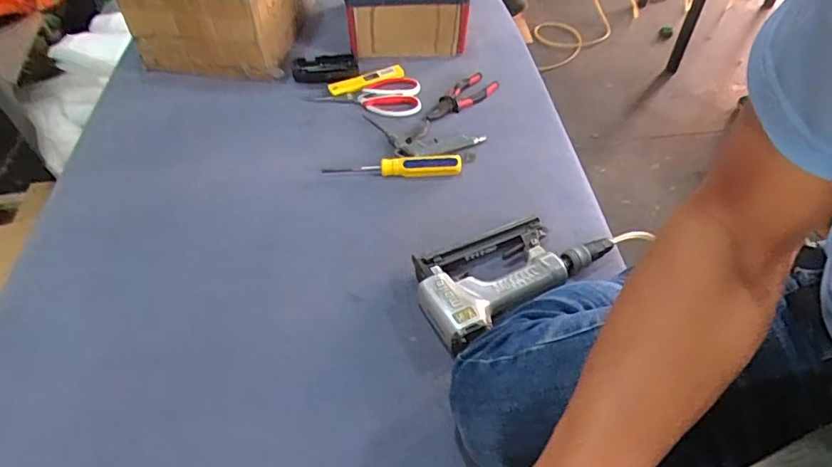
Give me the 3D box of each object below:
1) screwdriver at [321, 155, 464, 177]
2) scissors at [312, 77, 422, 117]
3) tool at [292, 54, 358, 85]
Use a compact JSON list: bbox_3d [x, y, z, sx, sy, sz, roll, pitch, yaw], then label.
[{"bbox_3d":[-0.034,-0.095,0.764,0.194,0.033,0.024,0,47,2],"label":"screwdriver"},{"bbox_3d":[-0.078,-0.230,0.877,0.182,0.017,0.096,7,47,8],"label":"scissors"},{"bbox_3d":[-0.158,-0.284,0.918,0.110,0.026,0.059,-9,47,-7],"label":"tool"}]

